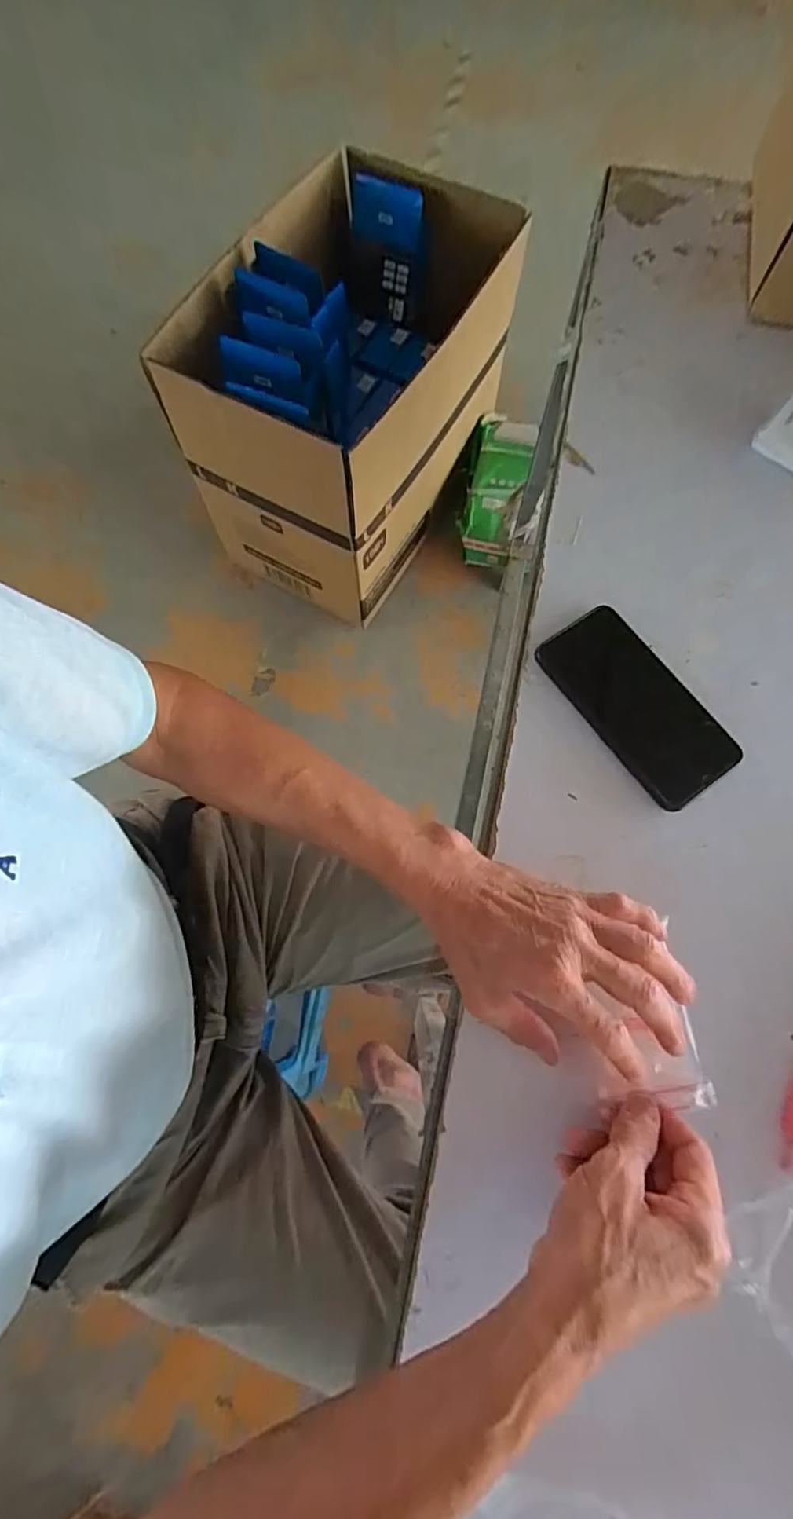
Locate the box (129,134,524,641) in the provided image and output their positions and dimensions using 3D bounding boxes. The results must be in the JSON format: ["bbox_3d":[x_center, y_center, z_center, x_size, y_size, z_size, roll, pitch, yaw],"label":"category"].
[{"bbox_3d":[-0.064,-0.768,1.165,0.433,0.463,0.759,28,75,9],"label":"box"}]

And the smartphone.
[{"bbox_3d":[0.181,-0.042,0.428,0.071,0.013,0.156,-34,75,-10],"label":"smartphone"}]

